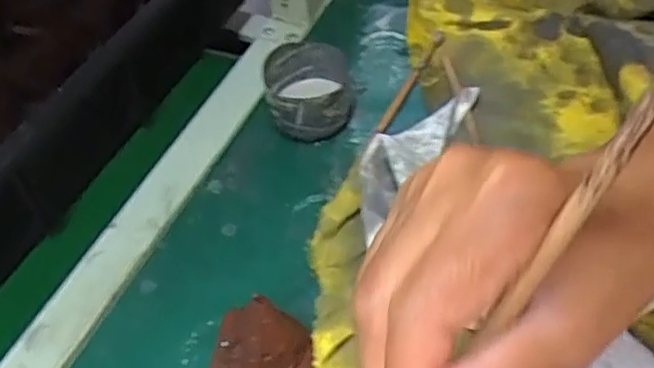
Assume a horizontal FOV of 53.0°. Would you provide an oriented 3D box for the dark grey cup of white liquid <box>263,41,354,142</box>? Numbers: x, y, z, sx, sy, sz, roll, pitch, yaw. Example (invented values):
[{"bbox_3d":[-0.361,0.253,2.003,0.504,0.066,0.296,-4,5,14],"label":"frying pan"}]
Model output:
[{"bbox_3d":[-0.014,-0.072,0.524,0.065,0.054,0.071,-3,50,4],"label":"dark grey cup of white liquid"}]

